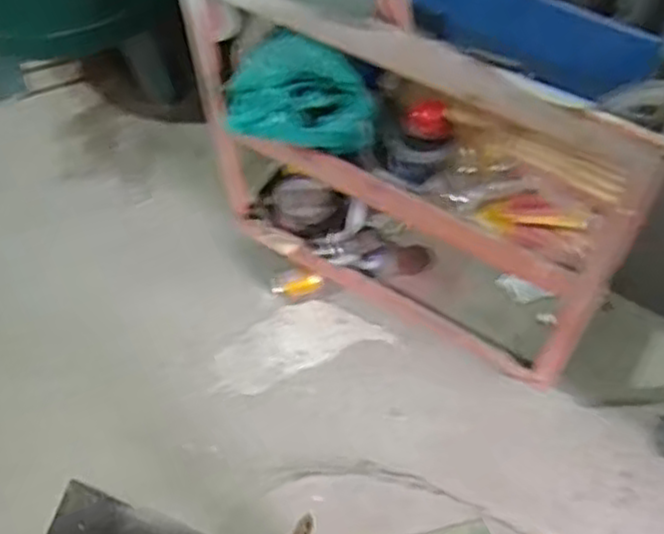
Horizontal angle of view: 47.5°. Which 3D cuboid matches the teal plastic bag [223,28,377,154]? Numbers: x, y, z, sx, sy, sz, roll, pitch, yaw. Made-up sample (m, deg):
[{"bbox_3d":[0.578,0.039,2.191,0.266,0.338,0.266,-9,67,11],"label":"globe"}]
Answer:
[{"bbox_3d":[-0.050,-0.278,1.214,0.232,0.129,0.134,2,58,4],"label":"teal plastic bag"}]

